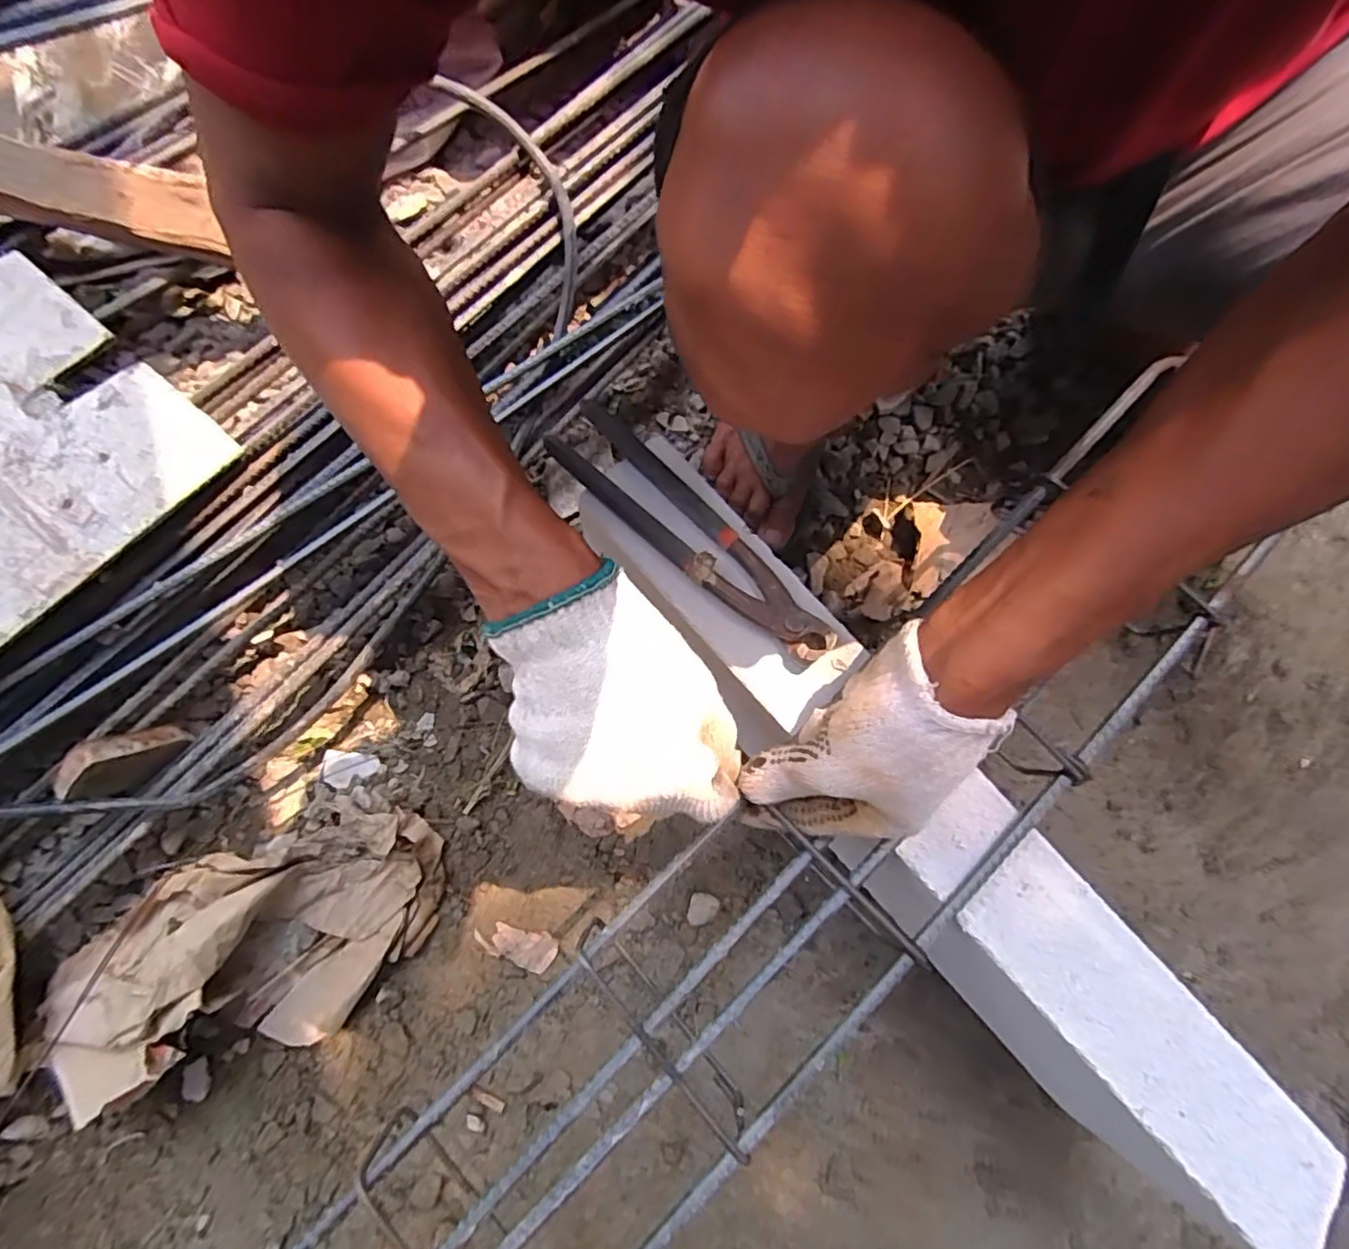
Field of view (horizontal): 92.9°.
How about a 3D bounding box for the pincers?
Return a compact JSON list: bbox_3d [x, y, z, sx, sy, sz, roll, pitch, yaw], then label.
[{"bbox_3d":[0.011,-0.059,0.411,0.220,0.021,0.046,42,81,9],"label":"pincers"}]

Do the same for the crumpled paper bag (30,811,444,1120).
[{"bbox_3d":[-0.341,0.261,0.508,0.307,0.095,0.166,-23,78,-7],"label":"crumpled paper bag"}]

